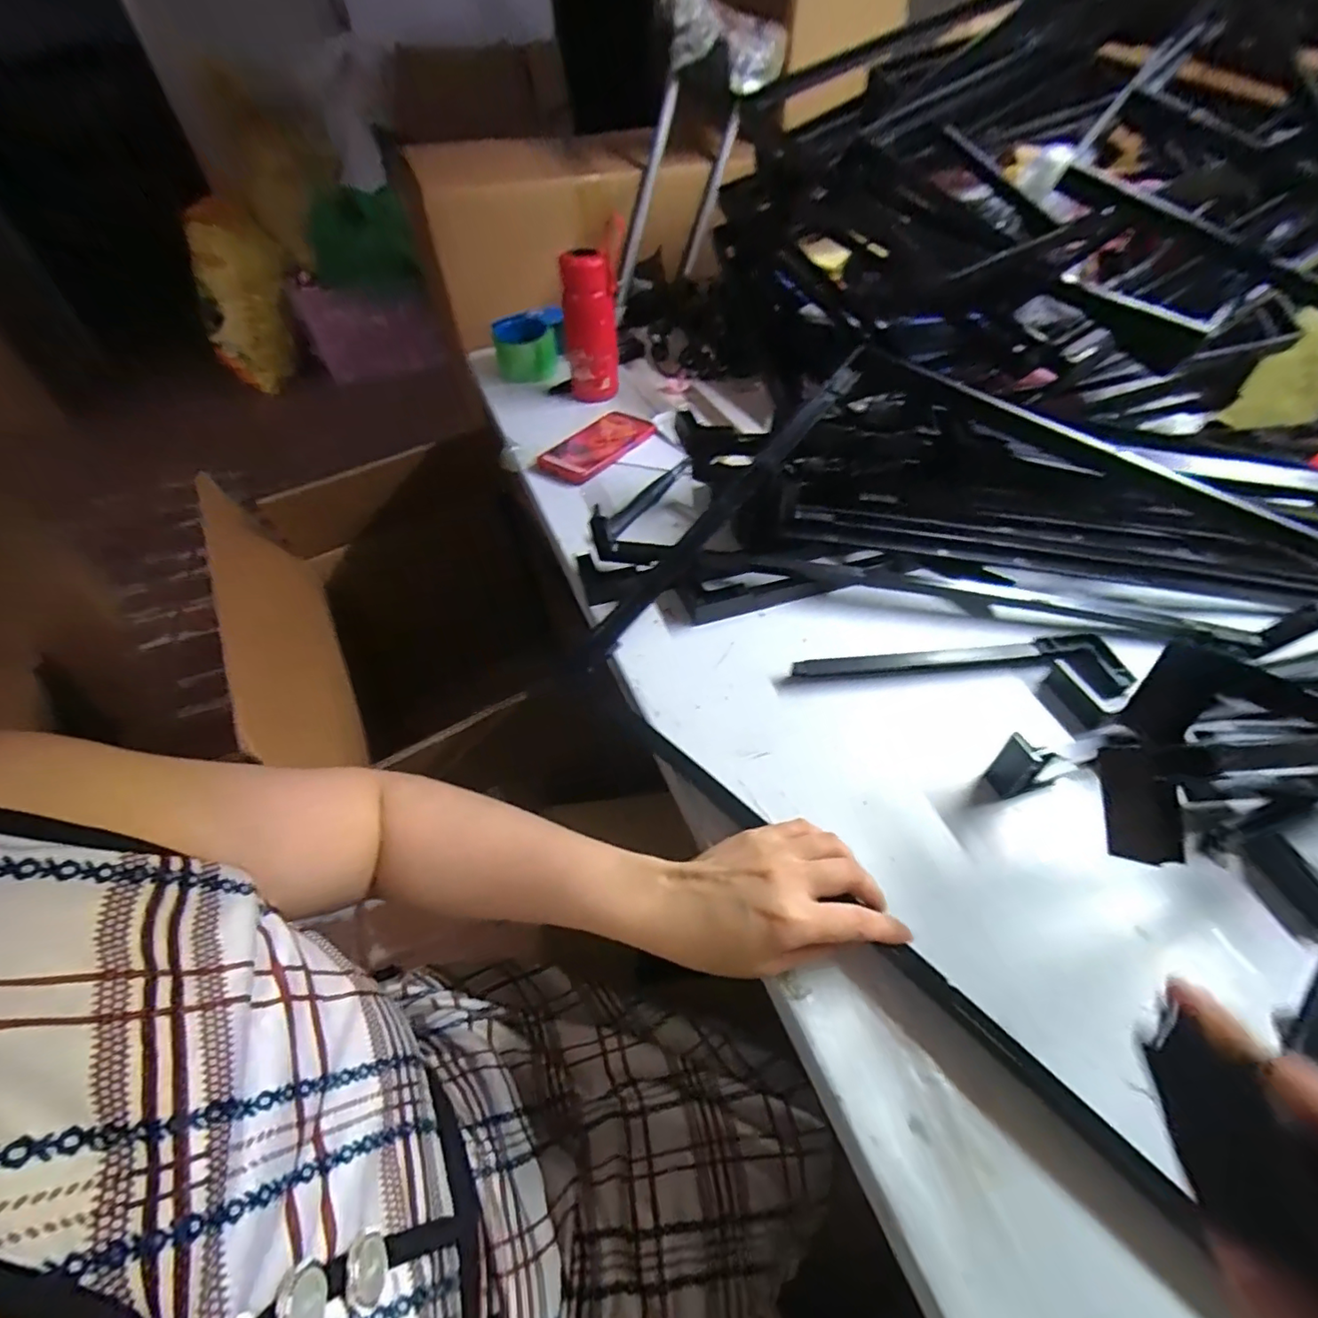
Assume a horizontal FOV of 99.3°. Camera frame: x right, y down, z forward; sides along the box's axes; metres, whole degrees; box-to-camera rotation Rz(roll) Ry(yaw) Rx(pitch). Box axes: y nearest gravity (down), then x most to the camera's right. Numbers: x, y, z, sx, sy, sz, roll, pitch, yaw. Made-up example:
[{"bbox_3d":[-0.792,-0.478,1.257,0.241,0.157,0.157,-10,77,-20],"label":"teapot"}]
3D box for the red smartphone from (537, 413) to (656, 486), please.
[{"bbox_3d":[-0.080,-0.286,0.748,0.082,0.019,0.161,30,55,25],"label":"red smartphone"}]

